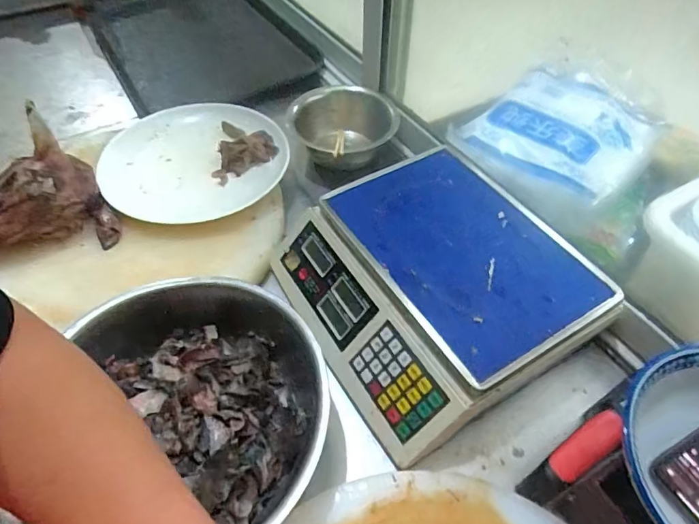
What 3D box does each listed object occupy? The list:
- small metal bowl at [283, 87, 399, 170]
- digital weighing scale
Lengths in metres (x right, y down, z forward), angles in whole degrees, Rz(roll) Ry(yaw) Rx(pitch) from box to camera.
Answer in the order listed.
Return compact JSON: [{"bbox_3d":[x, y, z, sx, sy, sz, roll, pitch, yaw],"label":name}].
[{"bbox_3d":[-0.006,-0.232,0.811,0.174,0.080,0.183,0,51,1],"label":"small metal bowl"},{"bbox_3d":[0.098,0.021,0.574,0.295,0.113,0.323,-27,55,-19],"label":"digital weighing scale"}]

